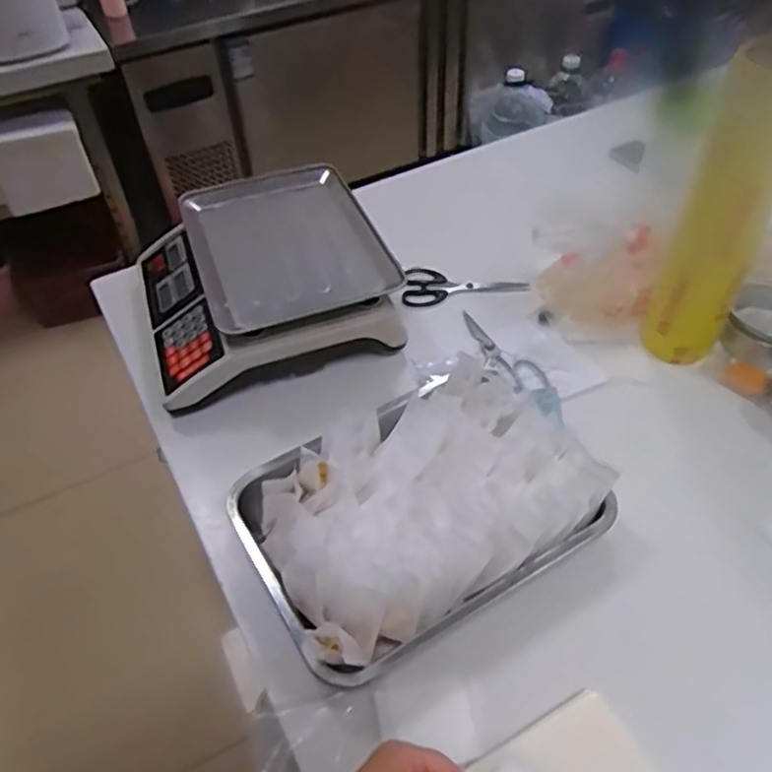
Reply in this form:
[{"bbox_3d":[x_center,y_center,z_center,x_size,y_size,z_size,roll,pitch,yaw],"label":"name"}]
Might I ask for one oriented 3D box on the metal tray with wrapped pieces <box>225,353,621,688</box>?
[{"bbox_3d":[0.030,0.117,0.687,0.335,0.064,0.254,-25,51,-19],"label":"metal tray with wrapped pieces"}]

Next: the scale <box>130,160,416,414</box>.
[{"bbox_3d":[-0.178,-0.162,0.914,0.318,0.096,0.334,-17,48,-12],"label":"scale"}]

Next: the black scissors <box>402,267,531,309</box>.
[{"bbox_3d":[0.111,-0.151,0.977,0.180,0.017,0.072,-7,52,-5],"label":"black scissors"}]

